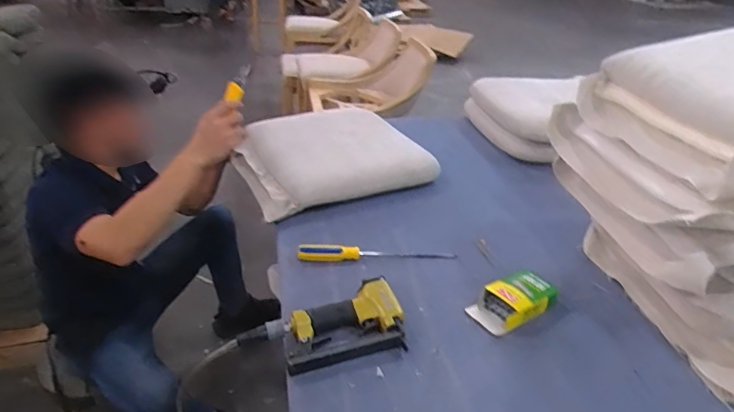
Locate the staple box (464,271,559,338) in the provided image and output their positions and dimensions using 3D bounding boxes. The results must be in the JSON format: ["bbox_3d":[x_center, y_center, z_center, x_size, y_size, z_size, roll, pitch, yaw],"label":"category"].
[{"bbox_3d":[0.251,0.161,0.848,0.156,0.040,0.083,-17,36,-30],"label":"staple box"}]

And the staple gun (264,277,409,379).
[{"bbox_3d":[-0.042,0.190,0.765,0.201,0.048,0.123,-11,33,-22],"label":"staple gun"}]

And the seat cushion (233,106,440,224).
[{"bbox_3d":[-0.096,-0.138,1.252,0.424,0.091,0.395,-13,34,-25],"label":"seat cushion"}]

